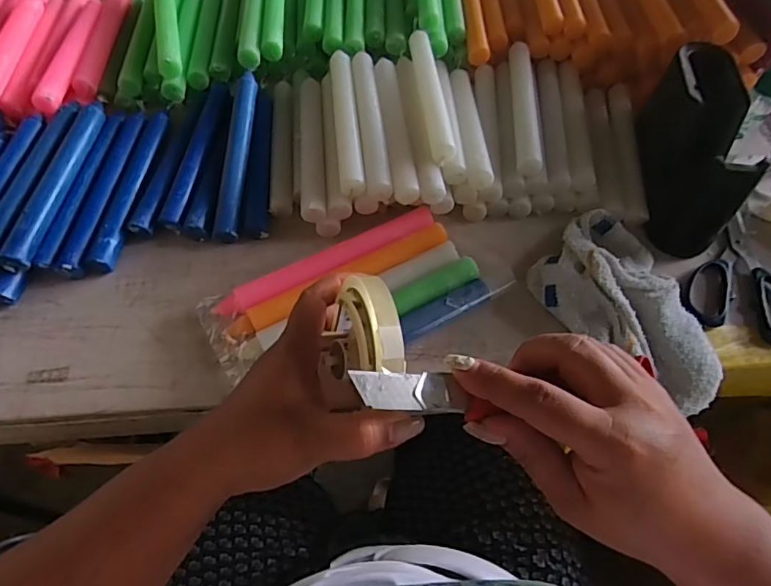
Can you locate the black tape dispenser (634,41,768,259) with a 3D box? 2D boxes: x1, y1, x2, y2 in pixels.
[{"bbox_3d":[0.292,-0.140,0.476,0.064,0.095,0.177,6,58,2],"label":"black tape dispenser"}]

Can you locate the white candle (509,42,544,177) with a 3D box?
[{"bbox_3d":[0.140,-0.195,0.511,0.021,0.017,0.194,5,57,2],"label":"white candle"}]

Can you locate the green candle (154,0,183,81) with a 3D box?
[{"bbox_3d":[-0.248,-0.315,0.570,0.024,0.019,0.210,-12,59,-9],"label":"green candle"}]

